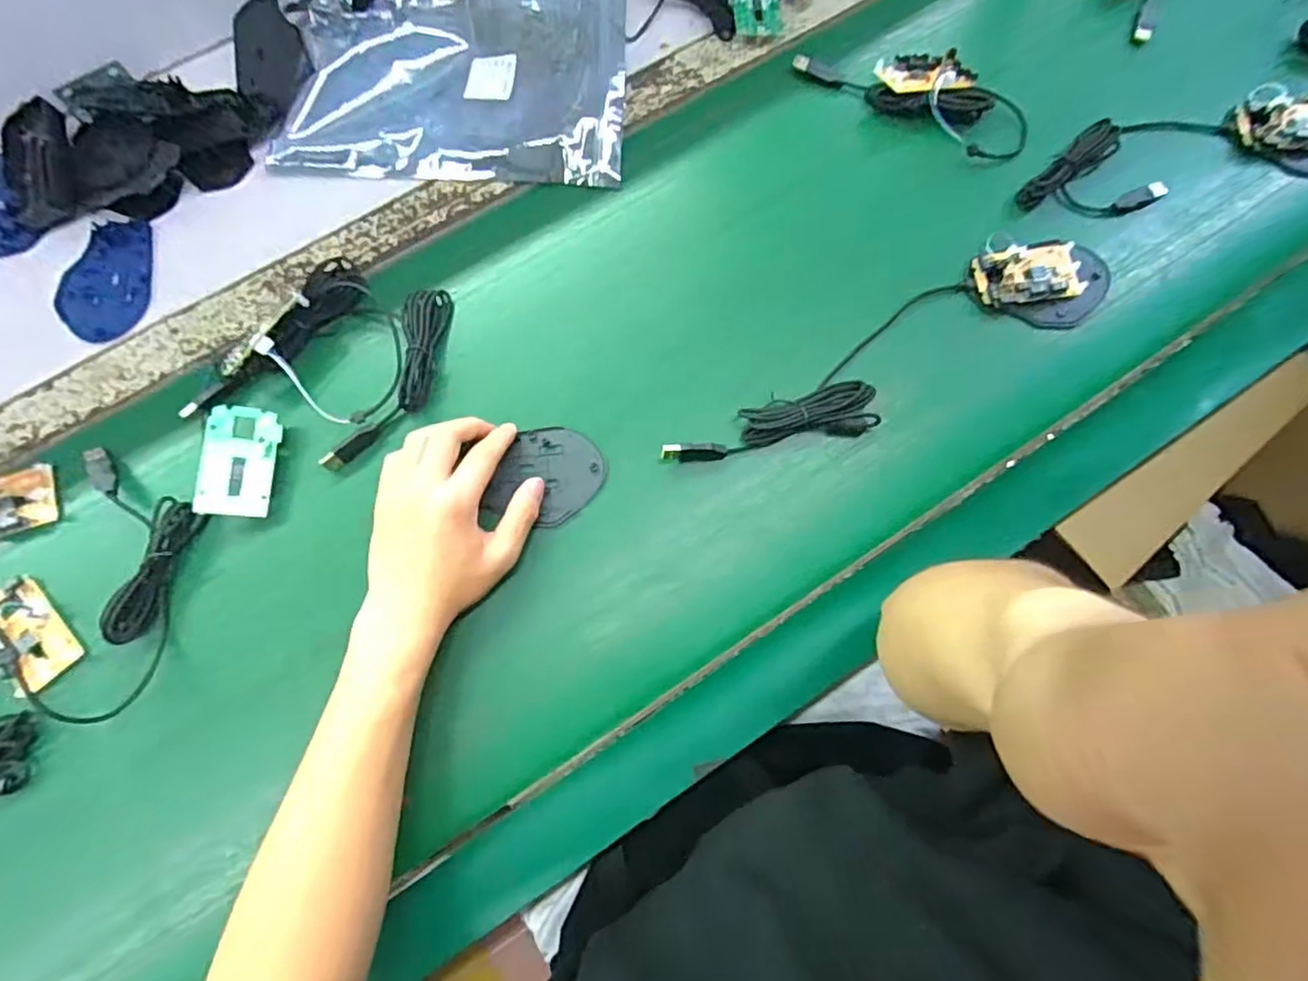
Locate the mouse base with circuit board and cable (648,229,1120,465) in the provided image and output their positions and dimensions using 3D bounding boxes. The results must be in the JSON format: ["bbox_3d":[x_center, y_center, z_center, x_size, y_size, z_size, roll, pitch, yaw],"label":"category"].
[{"bbox_3d":[0.194,-0.106,0.476,0.396,0.028,0.081,-30,78,-7],"label":"mouse base with circuit board and cable"}]

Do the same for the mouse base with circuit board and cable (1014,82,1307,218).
[{"bbox_3d":[0.460,-0.298,0.531,0.328,0.038,0.089,-15,77,-3],"label":"mouse base with circuit board and cable"}]

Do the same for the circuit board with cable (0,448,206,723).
[{"bbox_3d":[-0.387,0.068,0.435,0.132,0.022,0.158,25,78,6],"label":"circuit board with cable"}]

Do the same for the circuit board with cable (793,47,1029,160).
[{"bbox_3d":[0.239,-0.364,0.554,0.204,0.025,0.085,32,79,8],"label":"circuit board with cable"}]

